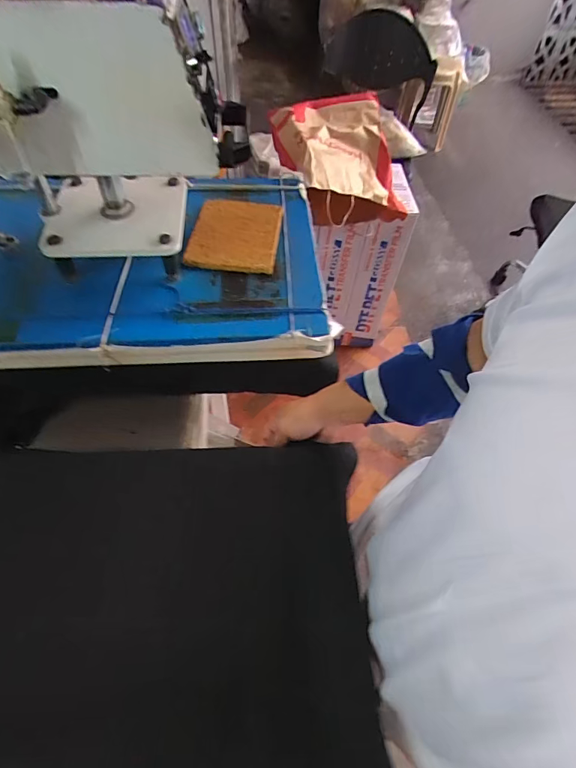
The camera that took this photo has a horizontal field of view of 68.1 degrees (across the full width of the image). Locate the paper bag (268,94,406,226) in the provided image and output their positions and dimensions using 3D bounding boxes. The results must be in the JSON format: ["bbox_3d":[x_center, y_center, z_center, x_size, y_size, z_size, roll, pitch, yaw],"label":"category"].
[{"bbox_3d":[0.149,-0.641,1.224,0.339,0.226,0.376,-15,56,-13],"label":"paper bag"}]

